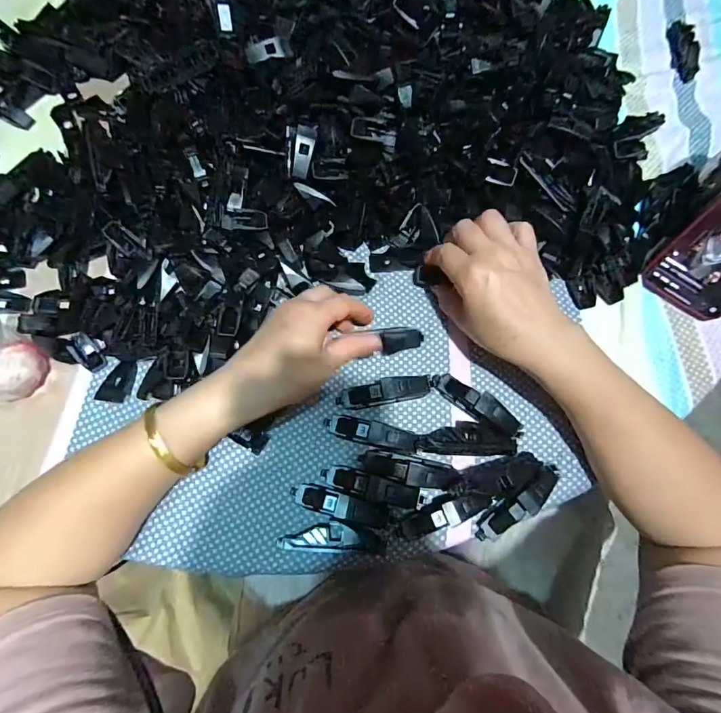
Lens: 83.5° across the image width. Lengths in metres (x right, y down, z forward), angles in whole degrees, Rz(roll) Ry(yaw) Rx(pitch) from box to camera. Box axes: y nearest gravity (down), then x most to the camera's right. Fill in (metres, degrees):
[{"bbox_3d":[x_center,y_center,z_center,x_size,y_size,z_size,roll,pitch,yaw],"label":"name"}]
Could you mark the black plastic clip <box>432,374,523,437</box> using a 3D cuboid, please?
[{"bbox_3d":[0.094,0.039,0.330,0.077,0.022,0.020,40,78,10],"label":"black plastic clip"}]

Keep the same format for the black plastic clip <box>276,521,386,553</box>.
[{"bbox_3d":[-0.022,0.138,0.306,0.080,0.014,0.023,-1,75,0],"label":"black plastic clip"}]

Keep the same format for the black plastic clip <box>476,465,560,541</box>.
[{"bbox_3d":[0.123,0.111,0.310,0.081,0.022,0.019,-33,77,-8],"label":"black plastic clip"}]

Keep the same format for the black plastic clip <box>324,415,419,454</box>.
[{"bbox_3d":[0.008,0.062,0.327,0.075,0.013,0.020,11,75,3],"label":"black plastic clip"}]

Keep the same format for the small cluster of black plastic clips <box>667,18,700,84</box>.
[{"bbox_3d":[0.345,-0.330,0.430,0.022,0.017,0.078,-1,75,0],"label":"small cluster of black plastic clips"}]

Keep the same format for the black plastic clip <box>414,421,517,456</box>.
[{"bbox_3d":[0.085,0.066,0.327,0.078,0.013,0.025,1,75,0],"label":"black plastic clip"}]

